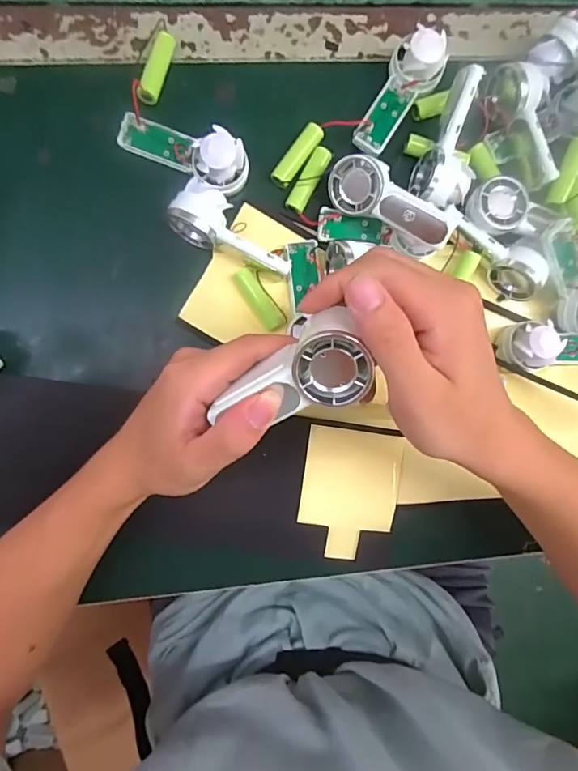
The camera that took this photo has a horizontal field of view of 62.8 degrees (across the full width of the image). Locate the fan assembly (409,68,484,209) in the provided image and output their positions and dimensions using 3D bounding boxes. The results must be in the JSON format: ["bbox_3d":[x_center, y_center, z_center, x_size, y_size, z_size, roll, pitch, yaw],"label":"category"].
[{"bbox_3d":[0.121,-0.181,0.352,0.038,0.032,0.091,9,103,-5],"label":"fan assembly"}]

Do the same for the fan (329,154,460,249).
[{"bbox_3d":[0.073,-0.129,0.340,0.095,0.027,0.039,39,123,9],"label":"fan"}]

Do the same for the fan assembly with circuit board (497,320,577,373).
[{"bbox_3d":[0.216,-0.030,0.368,0.100,0.031,0.037,-2,91,-5],"label":"fan assembly with circuit board"}]

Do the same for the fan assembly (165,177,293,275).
[{"bbox_3d":[-0.038,-0.110,0.341,0.090,0.031,0.037,27,89,-5],"label":"fan assembly"}]

